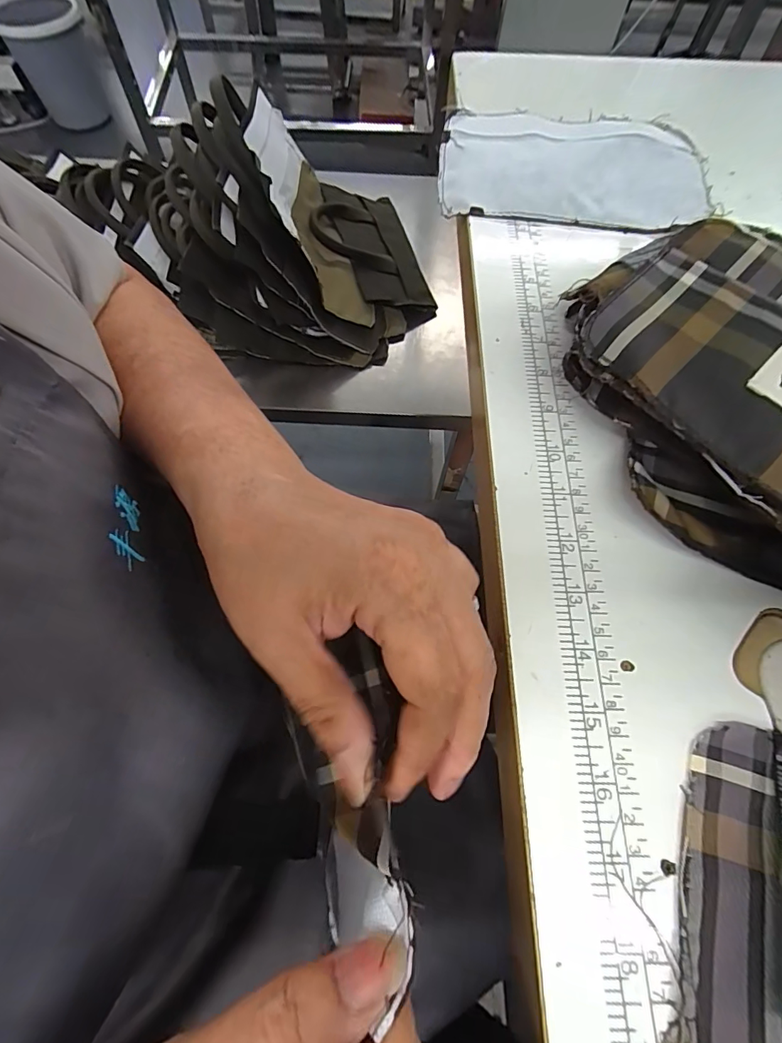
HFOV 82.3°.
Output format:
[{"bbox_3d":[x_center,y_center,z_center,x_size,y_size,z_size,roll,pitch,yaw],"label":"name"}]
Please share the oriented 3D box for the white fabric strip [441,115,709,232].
[{"bbox_3d":[0.135,-0.263,0.332,0.190,0.015,0.124,7,66,4],"label":"white fabric strip"}]

